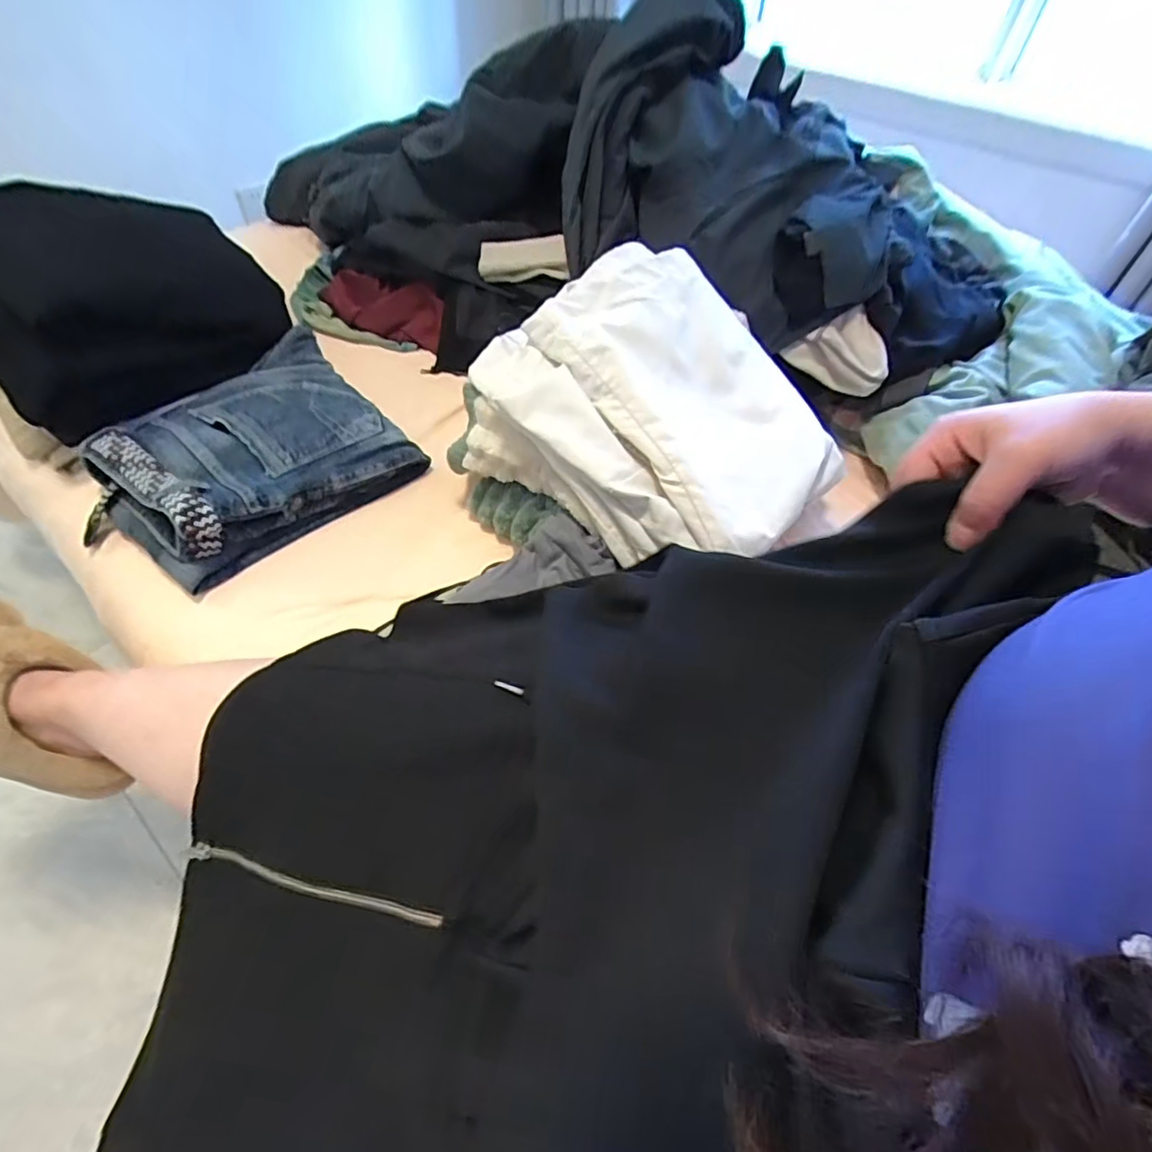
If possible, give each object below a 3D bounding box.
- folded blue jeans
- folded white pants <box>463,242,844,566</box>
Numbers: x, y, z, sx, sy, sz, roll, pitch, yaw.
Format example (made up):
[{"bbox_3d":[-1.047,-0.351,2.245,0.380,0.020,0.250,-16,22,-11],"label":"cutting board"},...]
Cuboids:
[{"bbox_3d":[-0.394,-0.153,0.708,0.261,0.077,0.332,38,60,24],"label":"folded blue jeans"},{"bbox_3d":[0.088,-0.188,0.622,0.355,0.158,0.290,32,57,20],"label":"folded white pants"}]

